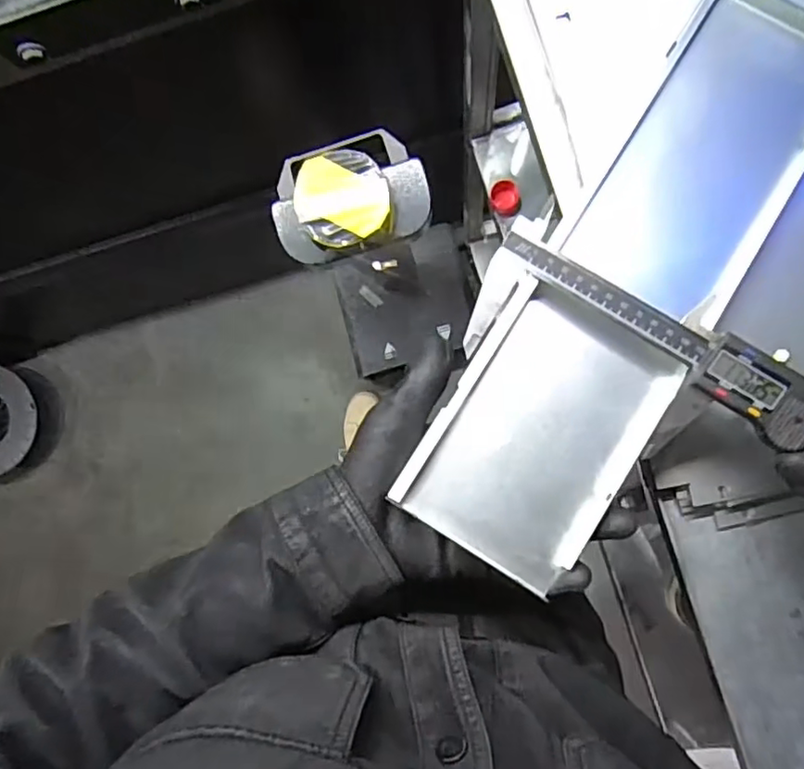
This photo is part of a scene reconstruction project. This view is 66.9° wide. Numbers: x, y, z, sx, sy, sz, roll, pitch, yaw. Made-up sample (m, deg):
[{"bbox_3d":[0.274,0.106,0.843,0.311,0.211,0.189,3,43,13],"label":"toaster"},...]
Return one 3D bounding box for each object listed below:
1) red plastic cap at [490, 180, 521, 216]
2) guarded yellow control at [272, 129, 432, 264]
[{"bbox_3d":[0.128,-0.230,0.751,0.034,0.017,0.041,-16,87,4],"label":"red plastic cap"},{"bbox_3d":[-0.057,-0.184,0.579,0.153,0.073,0.123,-25,87,4],"label":"guarded yellow control"}]

